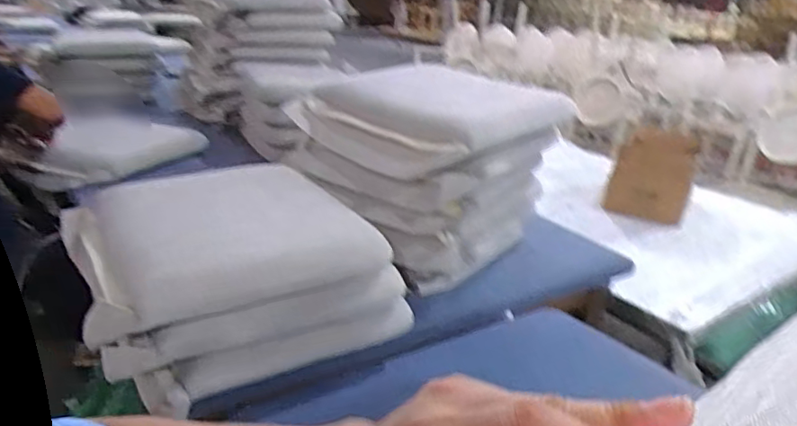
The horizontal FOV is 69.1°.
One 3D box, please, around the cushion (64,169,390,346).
[{"bbox_3d":[-0.302,0.027,0.946,0.402,0.078,0.446,-9,25,-31],"label":"cushion"}]

